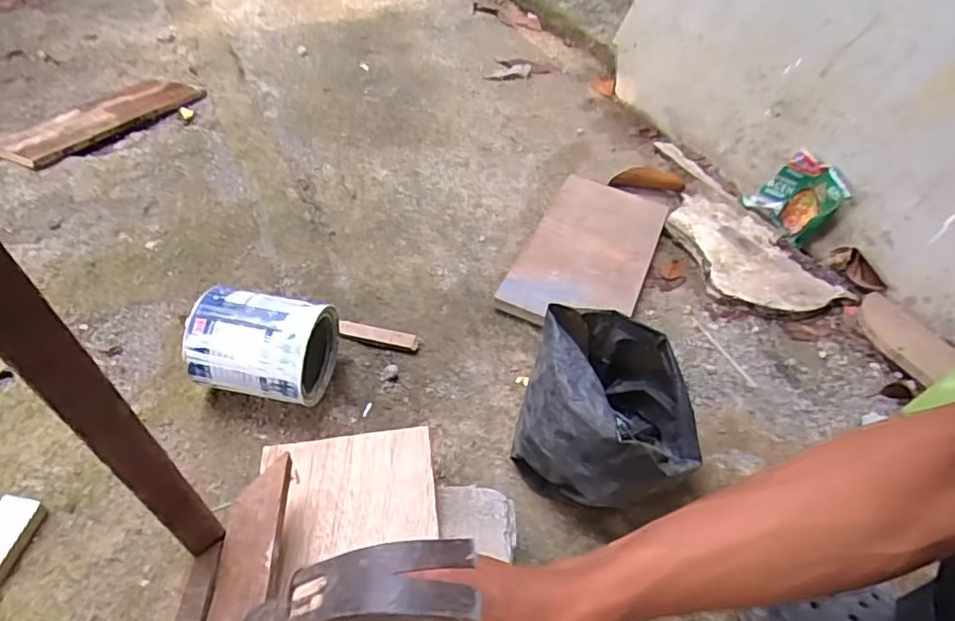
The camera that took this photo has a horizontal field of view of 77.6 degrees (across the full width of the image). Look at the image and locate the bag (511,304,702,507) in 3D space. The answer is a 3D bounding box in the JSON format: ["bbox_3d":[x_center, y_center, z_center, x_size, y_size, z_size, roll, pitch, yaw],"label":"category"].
[{"bbox_3d":[0.134,0.104,0.605,0.171,0.141,0.176,10,45,3],"label":"bag"}]

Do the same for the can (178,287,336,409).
[{"bbox_3d":[-0.231,0.042,0.645,0.134,0.108,0.100,8,45,1],"label":"can"}]

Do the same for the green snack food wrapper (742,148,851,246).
[{"bbox_3d":[0.508,-0.182,0.941,0.075,0.096,0.125,-13,48,-18],"label":"green snack food wrapper"}]

